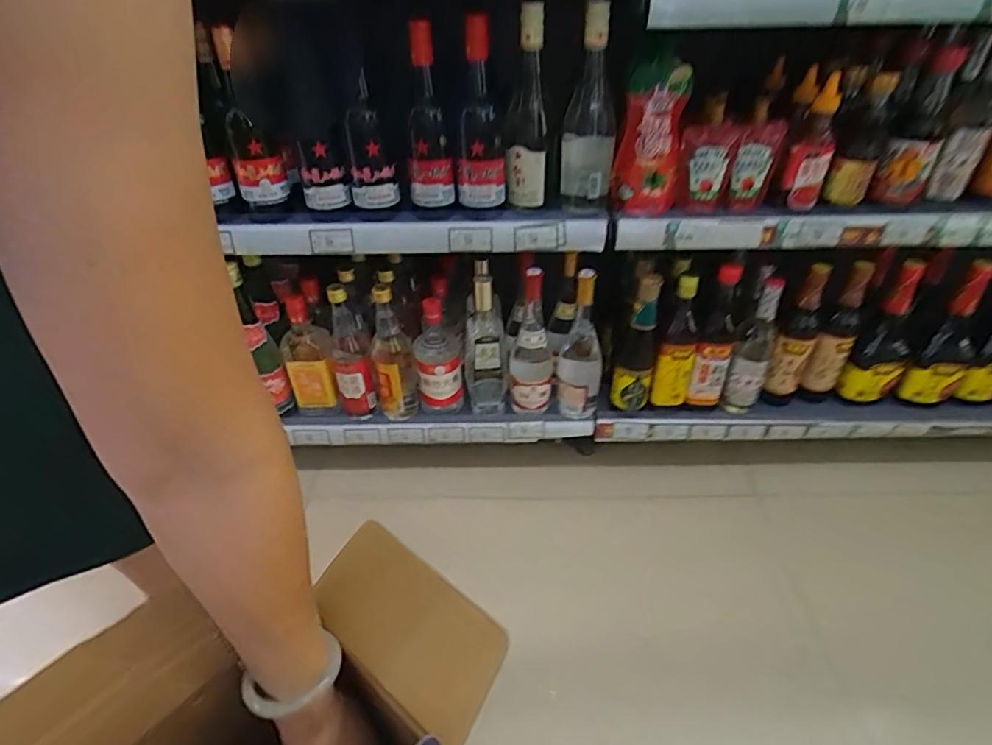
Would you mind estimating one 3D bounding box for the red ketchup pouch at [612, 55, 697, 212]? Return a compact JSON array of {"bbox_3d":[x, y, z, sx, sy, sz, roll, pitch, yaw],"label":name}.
[{"bbox_3d":[0.209,-0.320,0.734,0.088,0.188,0.057,6,39,10],"label":"red ketchup pouch"}]

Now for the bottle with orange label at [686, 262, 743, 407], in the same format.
[{"bbox_3d":[0.351,-0.054,0.865,0.057,0.248,0.048,17,42,21],"label":"bottle with orange label"}]

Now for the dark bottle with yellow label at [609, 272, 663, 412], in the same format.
[{"bbox_3d":[0.227,-0.052,0.873,0.062,0.229,0.066,10,40,14],"label":"dark bottle with yellow label"}]

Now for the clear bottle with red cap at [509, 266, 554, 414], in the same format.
[{"bbox_3d":[0.058,-0.051,0.887,0.069,0.246,0.072,6,39,9],"label":"clear bottle with red cap"}]

